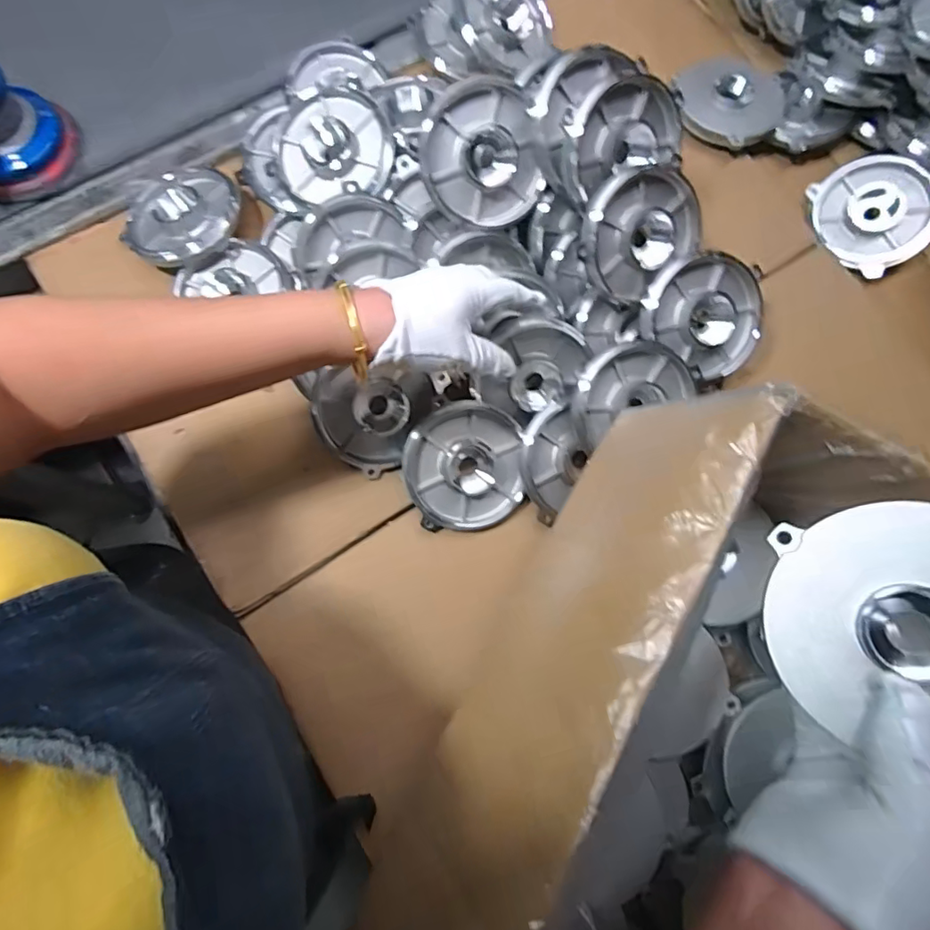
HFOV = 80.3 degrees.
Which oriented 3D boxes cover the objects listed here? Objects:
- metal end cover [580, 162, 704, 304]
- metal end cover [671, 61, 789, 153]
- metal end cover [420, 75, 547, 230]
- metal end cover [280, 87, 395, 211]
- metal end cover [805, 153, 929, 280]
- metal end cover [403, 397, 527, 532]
[{"bbox_3d":[0.152,-0.202,0.470,0.092,0.038,0.105,39,101,-22],"label":"metal end cover"},{"bbox_3d":[0.288,-0.390,0.597,0.116,0.028,0.105,8,76,-1],"label":"metal end cover"},{"bbox_3d":[0.017,-0.264,0.474,0.099,0.043,0.107,-17,119,-1],"label":"metal end cover"},{"bbox_3d":[-0.116,-0.283,0.502,0.101,0.028,0.107,-12,78,-6],"label":"metal end cover"},{"bbox_3d":[0.428,-0.267,0.574,0.115,0.024,0.115,-40,77,15],"label":"metal end cover"},{"bbox_3d":[-0.002,0.001,0.486,0.103,0.027,0.112,-1,96,-11],"label":"metal end cover"}]

